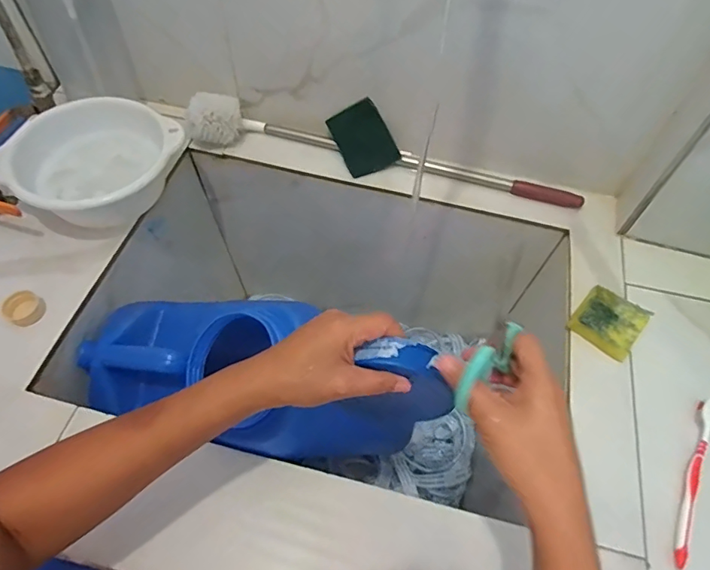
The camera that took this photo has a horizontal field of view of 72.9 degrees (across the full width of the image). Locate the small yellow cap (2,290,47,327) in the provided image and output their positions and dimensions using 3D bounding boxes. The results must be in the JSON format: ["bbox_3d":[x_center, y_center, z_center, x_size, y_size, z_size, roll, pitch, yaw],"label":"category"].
[{"bbox_3d":[-0.393,0.029,0.573,0.041,0.020,0.040,1,57,-2],"label":"small yellow cap"}]

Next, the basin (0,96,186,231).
[{"bbox_3d":[-0.348,-0.157,0.647,0.199,0.092,0.193,1,57,-2],"label":"basin"}]

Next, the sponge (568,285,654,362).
[{"bbox_3d":[0.309,0.044,0.584,0.072,0.021,0.079,38,64,20],"label":"sponge"}]

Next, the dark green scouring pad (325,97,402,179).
[{"bbox_3d":[0.012,-0.215,0.716,0.078,0.011,0.100,-26,100,19],"label":"dark green scouring pad"}]

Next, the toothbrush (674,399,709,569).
[{"bbox_3d":[0.350,0.200,0.498,0.014,0.020,0.180,26,60,14],"label":"toothbrush"}]

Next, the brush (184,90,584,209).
[{"bbox_3d":[0.042,-0.205,0.708,0.589,0.071,0.078,9,57,3],"label":"brush"}]

